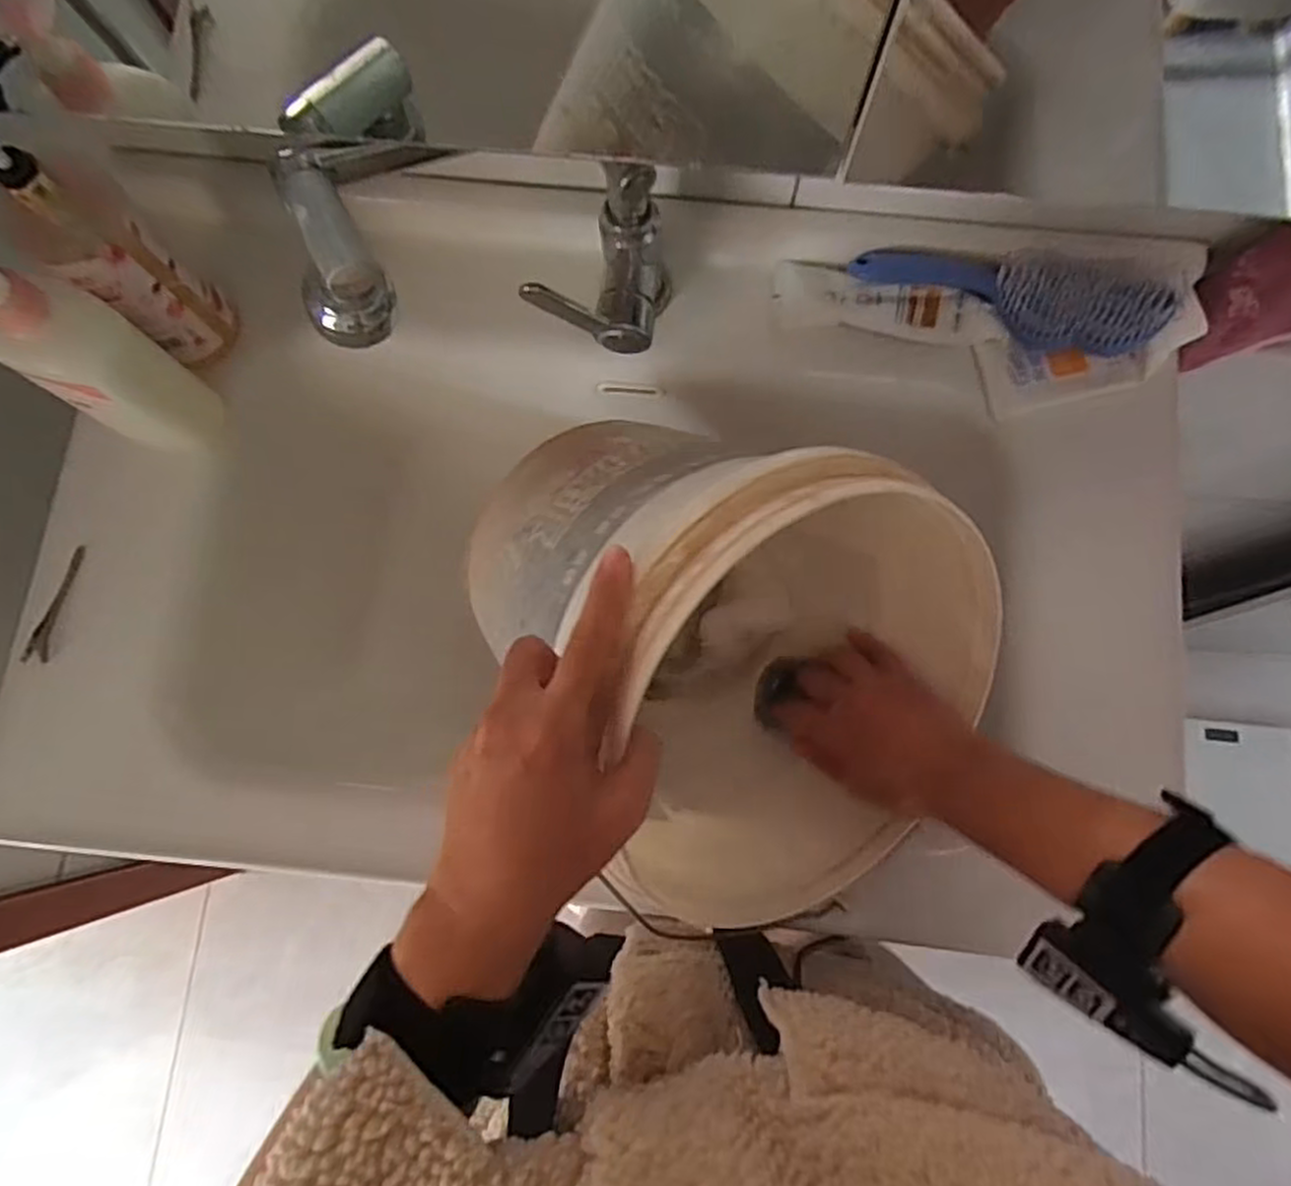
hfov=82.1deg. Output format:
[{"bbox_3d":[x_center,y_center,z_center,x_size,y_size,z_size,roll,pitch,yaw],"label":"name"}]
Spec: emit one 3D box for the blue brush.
[{"bbox_3d":[0.257,-0.218,0.530,0.209,0.059,0.065,24,79,3],"label":"blue brush"}]

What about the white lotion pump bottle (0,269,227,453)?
[{"bbox_3d":[-0.346,-0.148,0.464,0.051,0.186,0.060,28,80,4],"label":"white lotion pump bottle"}]

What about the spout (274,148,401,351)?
[{"bbox_3d":[-0.165,-0.179,0.394,0.046,0.098,0.057,-14,37,-4],"label":"spout"}]

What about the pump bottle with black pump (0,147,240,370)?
[{"bbox_3d":[-0.337,-0.214,0.460,0.060,0.189,0.068,44,81,7],"label":"pump bottle with black pump"}]

